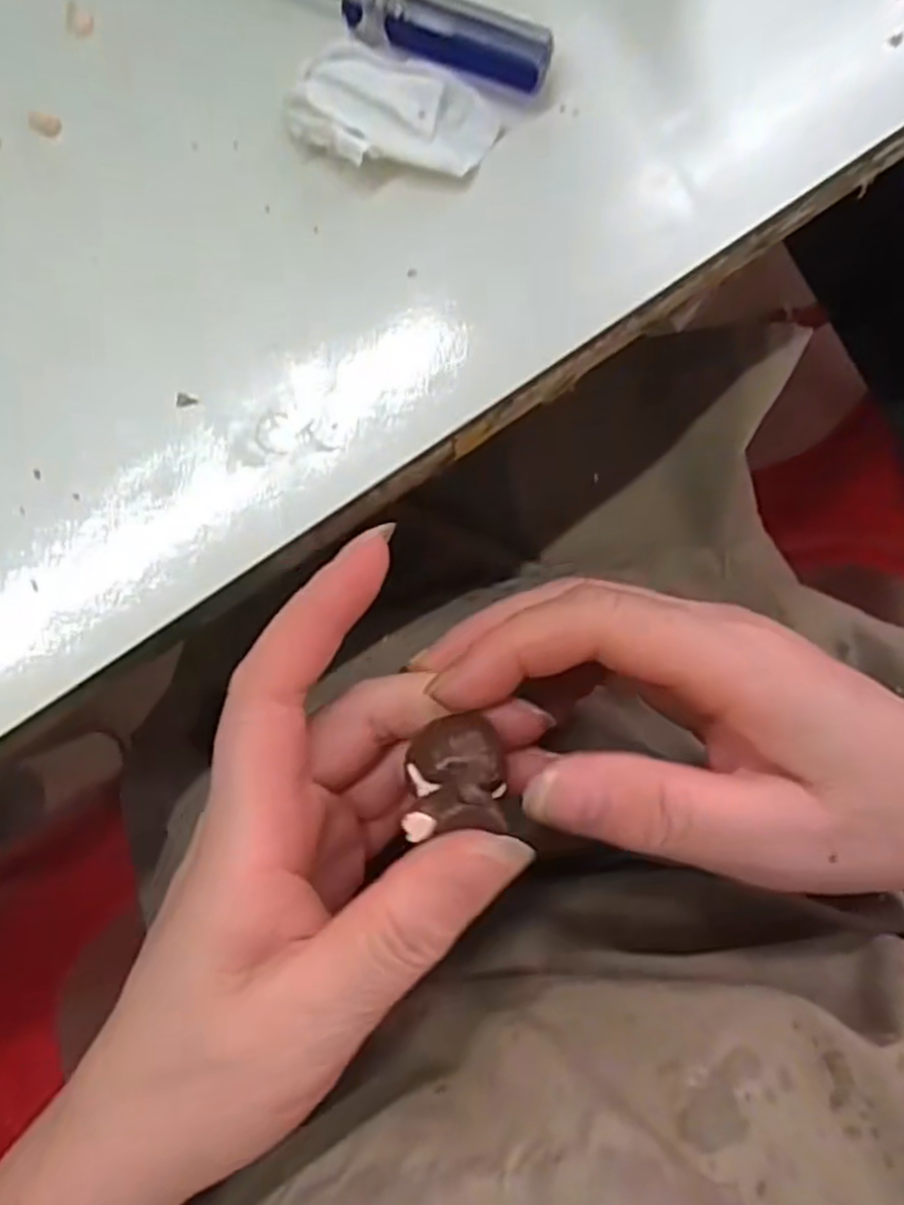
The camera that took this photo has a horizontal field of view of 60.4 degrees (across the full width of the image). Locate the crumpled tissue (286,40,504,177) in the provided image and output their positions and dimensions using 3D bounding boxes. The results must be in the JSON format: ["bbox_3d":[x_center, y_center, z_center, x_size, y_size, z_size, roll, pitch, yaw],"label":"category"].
[{"bbox_3d":[-0.014,-0.119,0.191,0.048,0.013,0.028,10,89,0],"label":"crumpled tissue"}]

